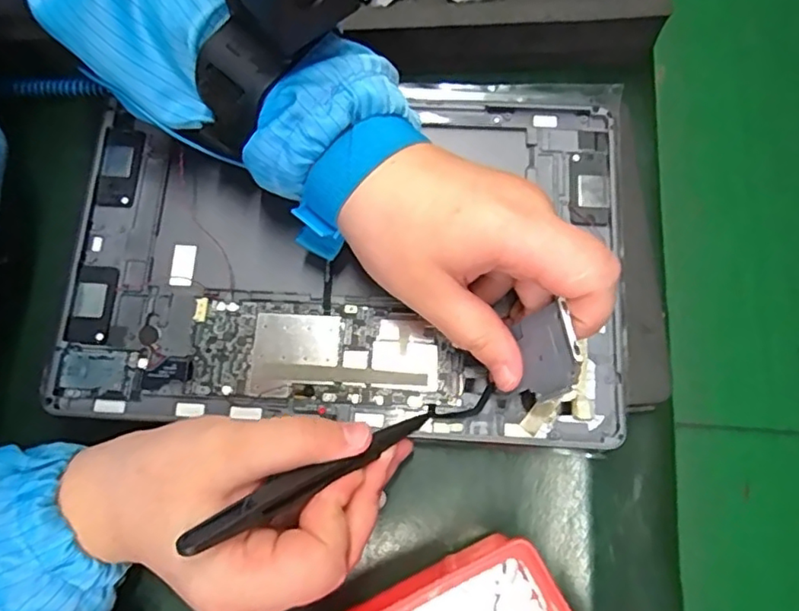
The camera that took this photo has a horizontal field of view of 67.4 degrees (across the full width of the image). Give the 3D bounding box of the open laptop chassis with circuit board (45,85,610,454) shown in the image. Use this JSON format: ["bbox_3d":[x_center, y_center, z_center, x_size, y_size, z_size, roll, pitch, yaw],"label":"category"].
[{"bbox_3d":[-0.027,-0.028,0.284,0.255,0.017,0.175,5,74,2],"label":"open laptop chassis with circuit board"}]

